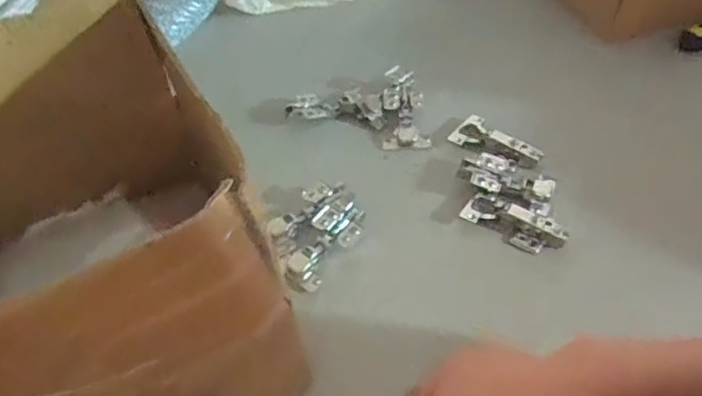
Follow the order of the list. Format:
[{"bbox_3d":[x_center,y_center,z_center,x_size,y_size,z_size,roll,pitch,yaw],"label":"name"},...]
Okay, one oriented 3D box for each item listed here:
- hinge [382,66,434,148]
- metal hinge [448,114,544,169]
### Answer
[{"bbox_3d":[0.066,-0.117,0.783,0.062,0.030,0.128,-2,46,3],"label":"hinge"},{"bbox_3d":[0.172,-0.069,0.725,0.108,0.018,0.041,33,57,31],"label":"metal hinge"}]

